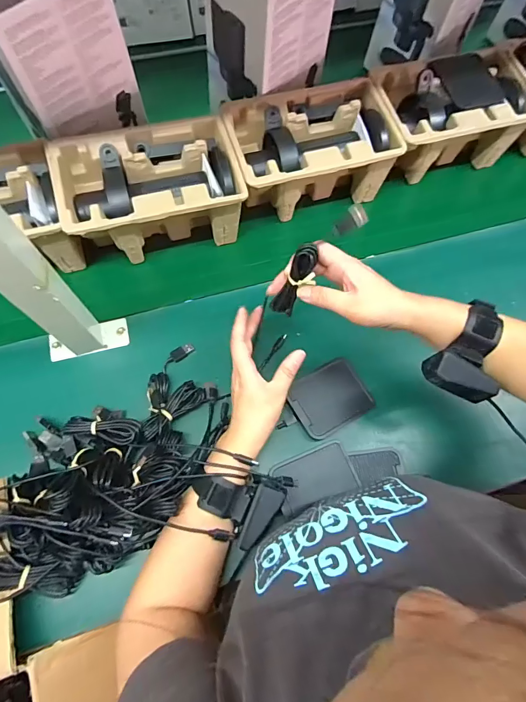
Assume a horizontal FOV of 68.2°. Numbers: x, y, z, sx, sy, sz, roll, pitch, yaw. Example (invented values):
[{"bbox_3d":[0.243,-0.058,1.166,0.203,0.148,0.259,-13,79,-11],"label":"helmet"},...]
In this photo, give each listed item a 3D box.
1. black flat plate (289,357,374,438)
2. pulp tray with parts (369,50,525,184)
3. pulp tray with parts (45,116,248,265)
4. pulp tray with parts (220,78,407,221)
[{"bbox_3d":[0.085,0.059,0.500,0.101,0.015,0.078,-28,72,-12],"label":"black flat plate"},{"bbox_3d":[0.281,-0.359,0.608,0.225,0.105,0.152,-15,70,-7],"label":"pulp tray with parts"},{"bbox_3d":[-0.147,-0.214,0.533,0.221,0.105,0.143,-17,70,-8],"label":"pulp tray with parts"},{"bbox_3d":[0.066,-0.291,0.574,0.222,0.101,0.146,-16,70,-8],"label":"pulp tray with parts"}]

